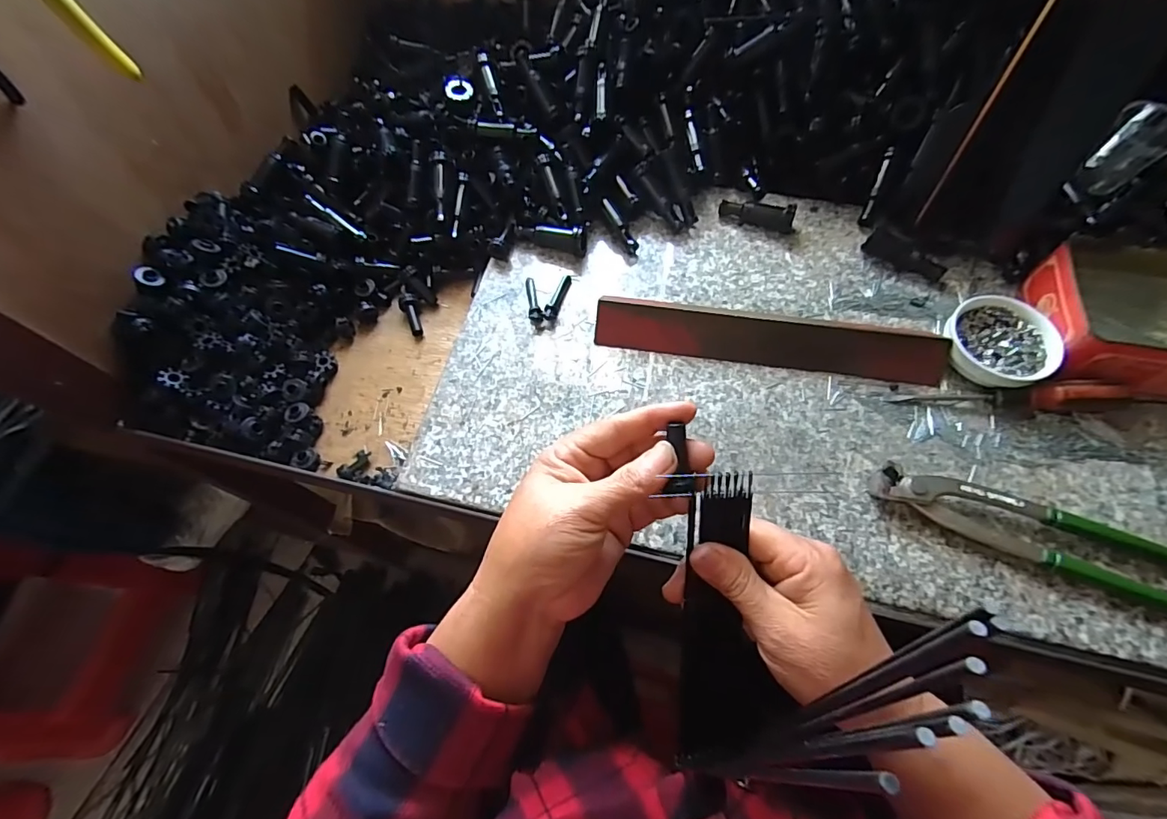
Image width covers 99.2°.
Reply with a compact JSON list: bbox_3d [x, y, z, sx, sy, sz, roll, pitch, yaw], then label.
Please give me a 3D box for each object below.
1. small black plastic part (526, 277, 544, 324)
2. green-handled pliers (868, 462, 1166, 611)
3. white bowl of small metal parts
[{"bbox_3d":[-0.043,-0.093,0.417,0.011,0.010,0.048,-12,63,-5],"label":"small black plastic part"},{"bbox_3d":[0.285,0.077,0.312,0.195,0.016,0.039,19,65,11],"label":"green-handled pliers"},{"bbox_3d":[0.306,-0.049,0.369,0.072,0.028,0.070,-1,63,1],"label":"white bowl of small metal parts"}]

